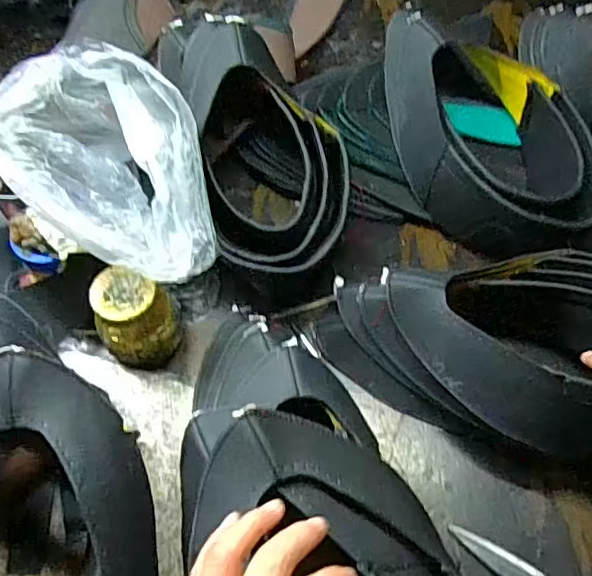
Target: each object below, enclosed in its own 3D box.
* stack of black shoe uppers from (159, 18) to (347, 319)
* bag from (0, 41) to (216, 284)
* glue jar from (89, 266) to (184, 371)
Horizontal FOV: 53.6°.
[{"bbox_3d":[-0.043,-0.147,0.601,0.138,0.118,0.318,-16,77,-9],"label":"stack of black shoe uppers"},{"bbox_3d":[-0.161,-0.103,0.491,0.158,0.085,0.202,-15,61,-8],"label":"bag"},{"bbox_3d":[-0.138,0.028,0.506,0.062,0.081,0.057,0,60,0],"label":"glue jar"}]

